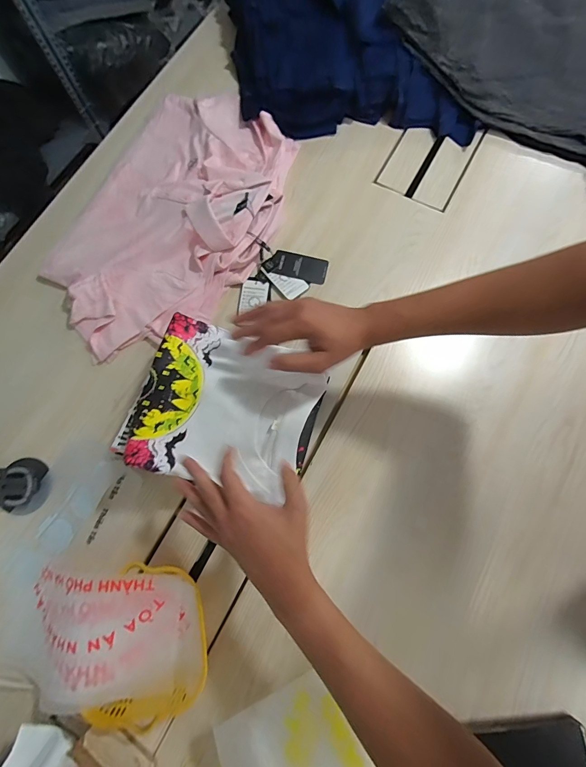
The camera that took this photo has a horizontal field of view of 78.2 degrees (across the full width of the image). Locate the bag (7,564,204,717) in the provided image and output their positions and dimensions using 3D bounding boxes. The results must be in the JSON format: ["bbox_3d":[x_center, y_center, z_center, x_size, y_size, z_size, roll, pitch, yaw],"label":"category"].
[{"bbox_3d":[-0.262,0.348,0.491,0.282,0.074,0.183,-2,78,0],"label":"bag"}]

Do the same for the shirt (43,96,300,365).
[{"bbox_3d":[-0.216,-0.309,0.659,0.354,0.051,0.551,25,79,5],"label":"shirt"}]

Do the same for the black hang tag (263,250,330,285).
[{"bbox_3d":[0.007,-0.216,0.661,0.111,0.006,0.051,14,78,3],"label":"black hang tag"}]

